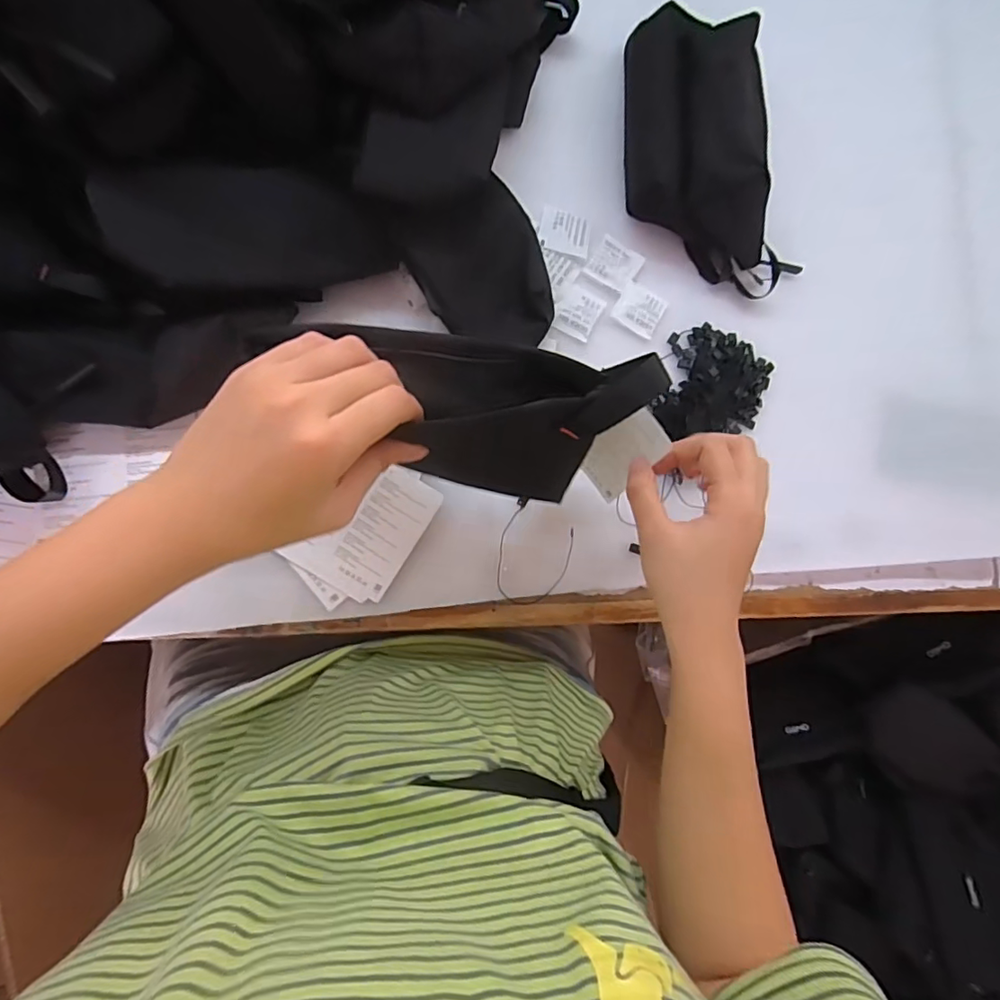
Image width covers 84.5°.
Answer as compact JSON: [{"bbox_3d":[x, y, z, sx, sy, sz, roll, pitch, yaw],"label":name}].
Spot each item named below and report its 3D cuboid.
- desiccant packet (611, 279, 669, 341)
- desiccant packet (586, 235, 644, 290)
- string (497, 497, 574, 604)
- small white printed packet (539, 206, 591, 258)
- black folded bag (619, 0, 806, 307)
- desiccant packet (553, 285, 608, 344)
[{"bbox_3d":[0.114,-0.156,0.449,0.038,0.004,0.042,28,82,-5],"label":"desiccant packet"},{"bbox_3d":[0.094,-0.193,0.448,0.037,0.004,0.039,33,81,-5],"label":"desiccant packet"},{"bbox_3d":[0.025,0.042,0.417,0.057,0.004,0.074,27,82,-6],"label":"string"},{"bbox_3d":[0.052,-0.215,0.442,0.041,0.004,0.035,12,84,-8],"label":"small white printed packet"},{"bbox_3d":[0.167,-0.285,0.434,0.120,0.071,0.210,-7,86,-9],"label":"black folded bag"},{"bbox_3d":[0.063,-0.151,0.441,0.034,0.004,0.040,28,82,-5],"label":"desiccant packet"}]

